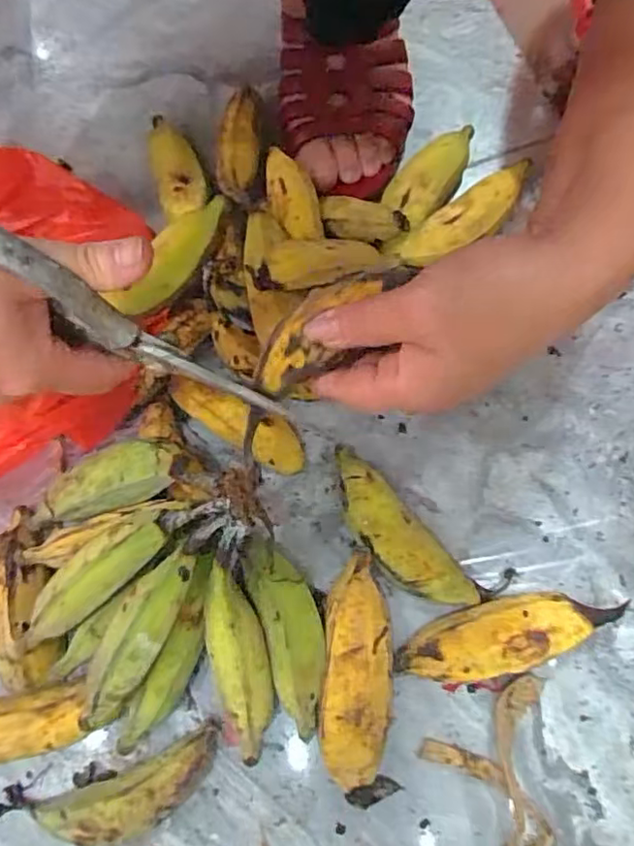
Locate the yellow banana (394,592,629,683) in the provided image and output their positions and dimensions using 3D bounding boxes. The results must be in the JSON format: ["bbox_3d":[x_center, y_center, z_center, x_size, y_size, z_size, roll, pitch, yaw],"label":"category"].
[{"bbox_3d":[0.106,0.121,0.337,0.121,0.028,0.037,-13,74,-2],"label":"yellow banana"}]

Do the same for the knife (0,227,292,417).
[{"bbox_3d":[-0.092,-0.046,0.251,0.176,0.030,0.014,31,74,-29],"label":"knife"}]

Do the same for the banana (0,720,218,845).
[{"bbox_3d":[-0.112,0.203,0.321,0.121,0.029,0.036,-18,74,-3],"label":"banana"}]

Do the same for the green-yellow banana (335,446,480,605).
[{"bbox_3d":[0.045,0.067,0.357,0.034,0.029,0.114,-39,76,-9],"label":"green-yellow banana"}]

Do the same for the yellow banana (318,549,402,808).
[{"bbox_3d":[0.022,0.142,0.333,0.041,0.029,0.129,-3,74,1],"label":"yellow banana"}]

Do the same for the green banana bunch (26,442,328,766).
[{"bbox_3d":[-0.083,0.095,0.327,0.148,0.074,0.167,-14,74,-2],"label":"green banana bunch"}]

